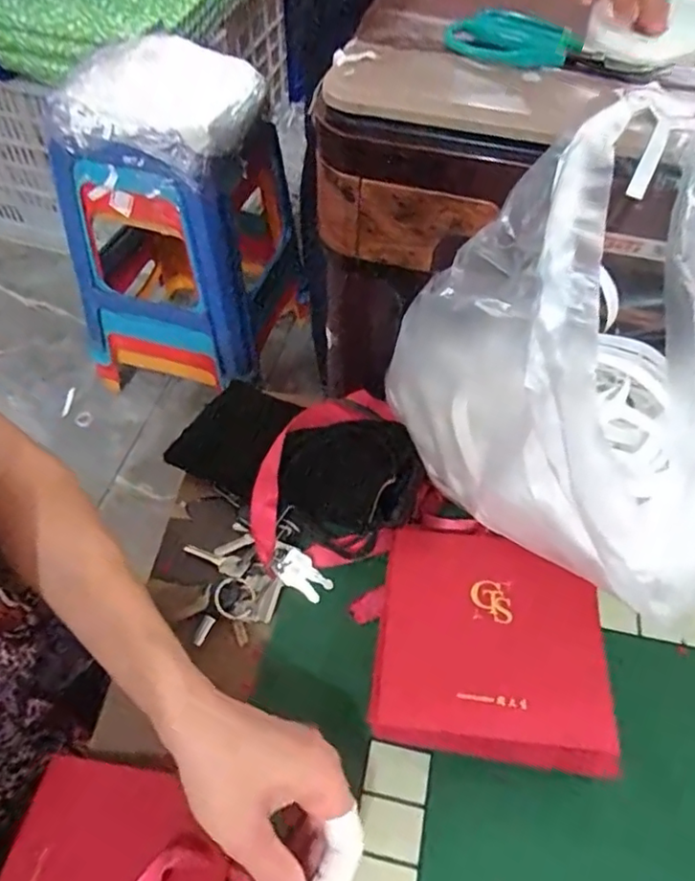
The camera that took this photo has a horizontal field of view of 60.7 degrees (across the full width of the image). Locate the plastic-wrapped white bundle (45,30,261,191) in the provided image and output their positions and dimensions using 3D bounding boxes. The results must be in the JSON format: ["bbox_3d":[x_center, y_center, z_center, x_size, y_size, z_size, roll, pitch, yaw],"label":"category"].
[{"bbox_3d":[-0.278,-0.500,0.859,0.290,0.066,0.230,3,53,0],"label":"plastic-wrapped white bundle"}]

